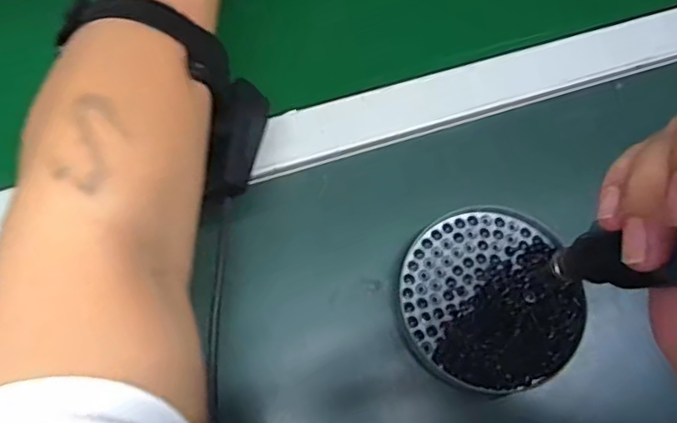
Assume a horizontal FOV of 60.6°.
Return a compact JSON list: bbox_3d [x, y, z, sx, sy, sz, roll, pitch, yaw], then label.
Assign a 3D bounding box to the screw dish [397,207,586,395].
[{"bbox_3d":[0.094,0.053,0.362,0.110,0.008,0.112,1,70,-2],"label":"screw dish"}]

